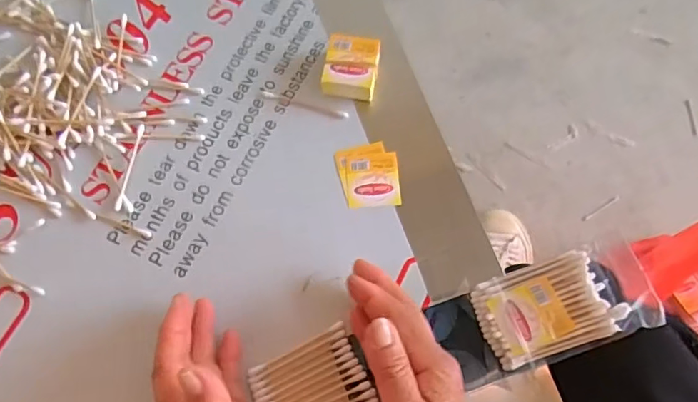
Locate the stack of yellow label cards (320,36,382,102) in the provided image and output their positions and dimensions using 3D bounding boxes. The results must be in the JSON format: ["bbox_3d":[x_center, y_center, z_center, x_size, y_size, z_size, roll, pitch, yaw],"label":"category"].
[{"bbox_3d":[0.002,-0.104,0.430,0.040,0.027,0.051,8,70,2],"label":"stack of yellow label cards"}]

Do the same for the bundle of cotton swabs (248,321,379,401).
[{"bbox_3d":[-0.021,0.132,0.354,0.071,0.004,0.077,-22,72,-9],"label":"bundle of cotton swabs"}]

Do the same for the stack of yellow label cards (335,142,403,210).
[{"bbox_3d":[0.016,-0.019,0.411,0.044,0.004,0.052,-11,70,-5],"label":"stack of yellow label cards"}]

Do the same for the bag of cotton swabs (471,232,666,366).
[{"bbox_3d":[0.142,0.067,0.358,0.110,0.012,0.061,-20,68,4],"label":"bag of cotton swabs"}]

